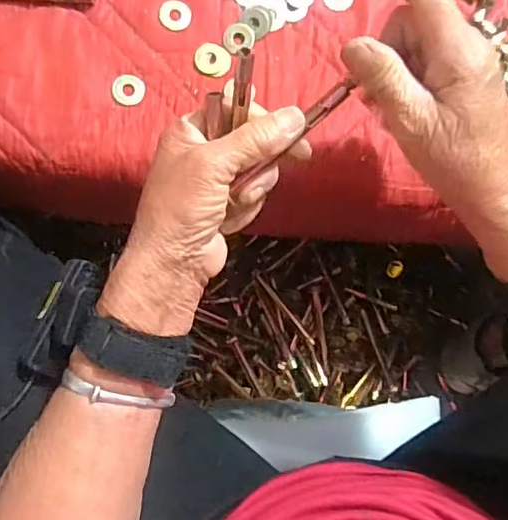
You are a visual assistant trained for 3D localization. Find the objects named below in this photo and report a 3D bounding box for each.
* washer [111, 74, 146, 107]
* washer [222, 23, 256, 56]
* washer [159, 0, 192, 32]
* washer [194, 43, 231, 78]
[{"bbox_3d":[-0.086,-0.117,0.390,0.022,0.004,0.022,0,86,-7],"label":"washer"},{"bbox_3d":[-0.010,-0.157,0.402,0.022,0.004,0.021,0,86,-7],"label":"washer"},{"bbox_3d":[-0.055,-0.172,0.398,0.022,0.004,0.022,5,85,-7],"label":"washer"},{"bbox_3d":[-0.029,-0.140,0.399,0.024,0.004,0.022,7,85,-6],"label":"washer"}]

